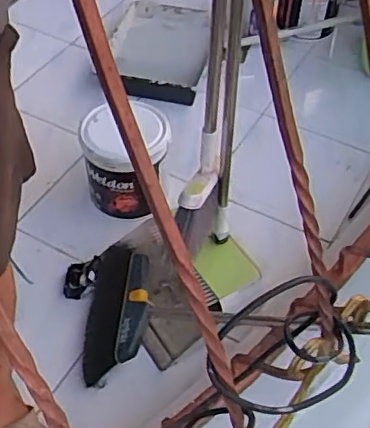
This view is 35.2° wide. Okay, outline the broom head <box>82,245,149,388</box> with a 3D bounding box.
[{"bbox_3d":[-0.124,0.172,1.065,0.114,0.069,0.270,5,51,1],"label":"broom head"}]

